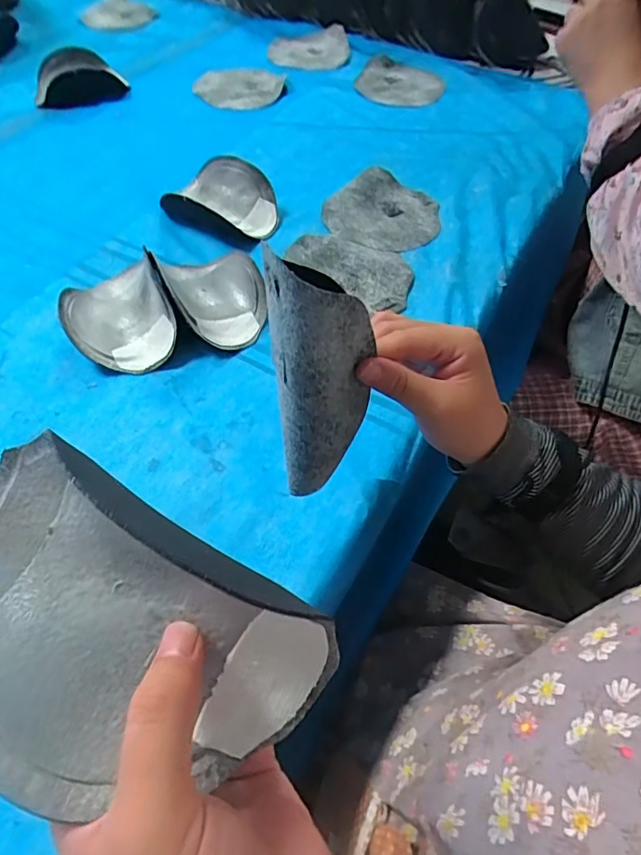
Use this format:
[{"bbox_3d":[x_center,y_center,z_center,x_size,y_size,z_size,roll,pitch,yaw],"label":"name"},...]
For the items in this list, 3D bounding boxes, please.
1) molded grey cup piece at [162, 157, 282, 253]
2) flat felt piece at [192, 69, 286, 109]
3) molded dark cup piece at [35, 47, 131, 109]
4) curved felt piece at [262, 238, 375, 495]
[{"bbox_3d":[-0.111,-0.263,0.607,0.116,0.048,0.103,20,57,12],"label":"molded grey cup piece"},{"bbox_3d":[-0.130,-0.521,0.805,0.129,0.010,0.124,14,56,8],"label":"flat felt piece"},{"bbox_3d":[-0.353,-0.509,0.759,0.124,0.051,0.111,-18,58,-14],"label":"molded dark cup piece"},{"bbox_3d":[0.001,-0.029,0.297,0.054,0.146,0.038,-17,41,-13],"label":"curved felt piece"}]

